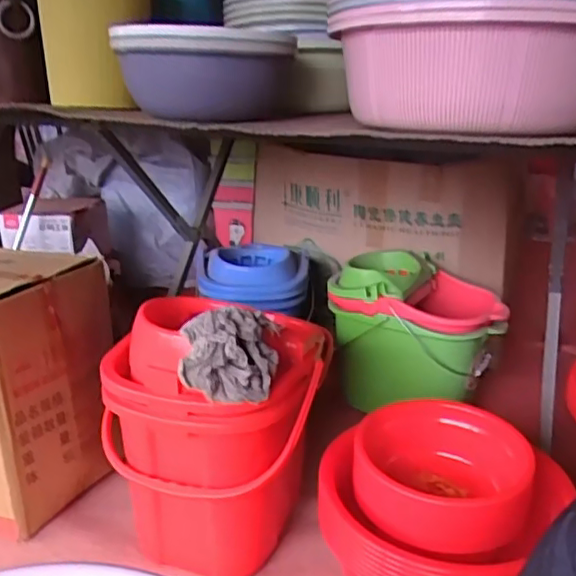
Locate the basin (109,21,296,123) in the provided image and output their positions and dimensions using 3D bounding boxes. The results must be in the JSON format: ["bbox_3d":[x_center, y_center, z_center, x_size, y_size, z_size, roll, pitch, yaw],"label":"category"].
[{"bbox_3d":[-0.134,-0.357,1.044,0.283,0.155,0.329,-1,21,-4],"label":"basin"}]

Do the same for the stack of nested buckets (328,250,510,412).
[{"bbox_3d":[0.278,0.100,1.381,0.361,0.288,0.257,4,20,10],"label":"stack of nested buckets"}]

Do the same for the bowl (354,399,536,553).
[{"bbox_3d":[0.224,0.272,0.909,0.239,0.109,0.239,1,20,0],"label":"bowl"}]

